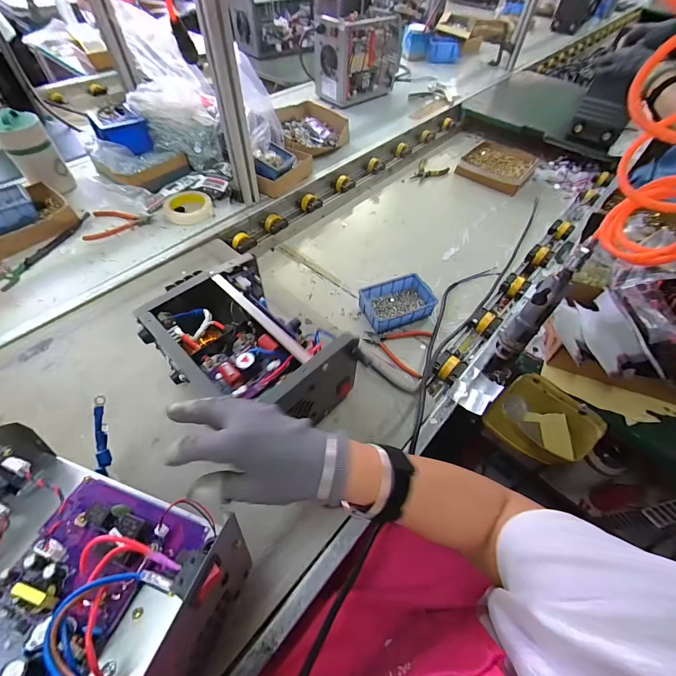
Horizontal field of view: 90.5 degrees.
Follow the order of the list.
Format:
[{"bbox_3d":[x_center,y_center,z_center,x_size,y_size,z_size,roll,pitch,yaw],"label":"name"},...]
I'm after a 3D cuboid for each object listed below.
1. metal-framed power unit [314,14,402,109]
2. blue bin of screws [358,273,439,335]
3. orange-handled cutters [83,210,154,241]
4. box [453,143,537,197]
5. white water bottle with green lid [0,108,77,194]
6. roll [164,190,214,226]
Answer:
[{"bbox_3d":[0.073,-1.013,1.211,0.319,0.215,0.147,-38,64,-26],"label":"metal-framed power unit"},{"bbox_3d":[0.128,-0.074,0.743,0.148,0.054,0.102,-19,57,-16],"label":"blue bin of screws"},{"bbox_3d":[-0.495,-0.263,0.764,0.132,0.010,0.109,-5,54,-7],"label":"orange-handled cutters"},{"bbox_3d":[0.553,-0.594,1.153,0.218,0.042,0.243,34,59,20],"label":"box"},{"bbox_3d":[-0.705,-0.424,0.780,0.093,0.152,0.081,-7,55,-8],"label":"white water bottle with green lid"},{"bbox_3d":[-0.356,-0.312,0.796,0.105,0.027,0.107,1,54,-2],"label":"roll"}]

